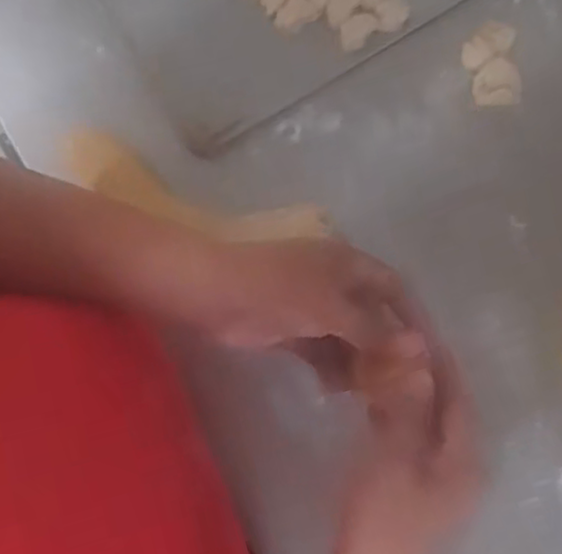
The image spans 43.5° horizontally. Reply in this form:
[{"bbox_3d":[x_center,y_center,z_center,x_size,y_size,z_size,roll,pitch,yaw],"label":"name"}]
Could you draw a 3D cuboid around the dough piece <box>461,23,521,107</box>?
[{"bbox_3d":[0.195,-0.196,0.655,0.048,0.013,0.077,-5,79,0],"label":"dough piece"}]

